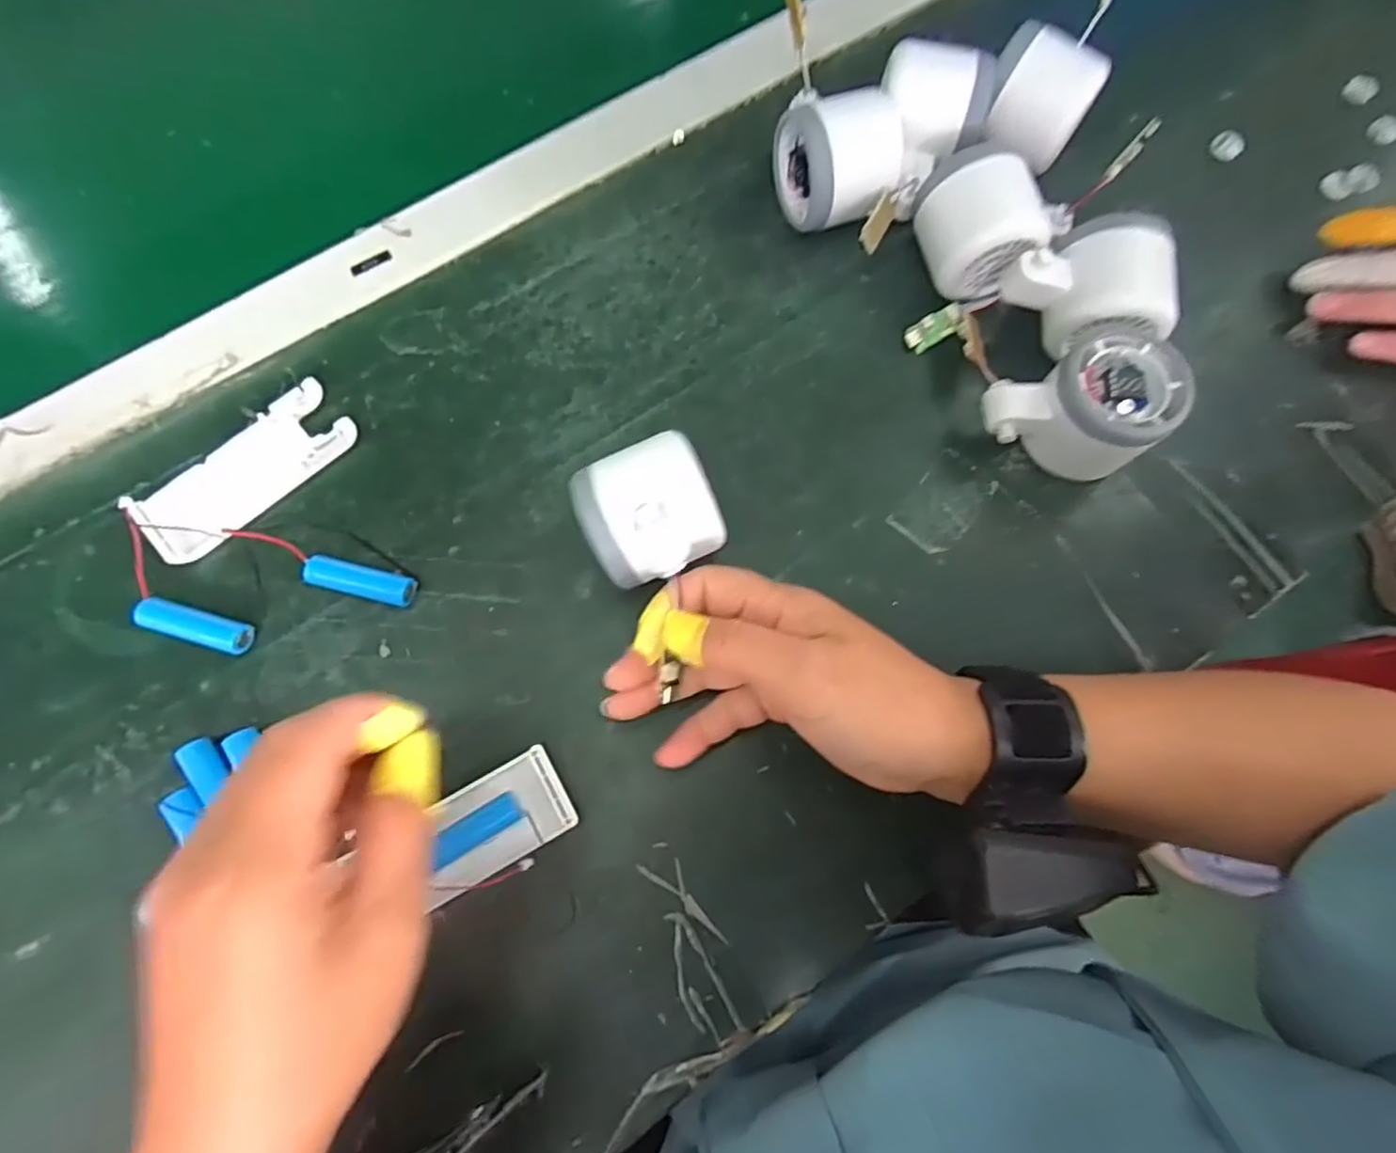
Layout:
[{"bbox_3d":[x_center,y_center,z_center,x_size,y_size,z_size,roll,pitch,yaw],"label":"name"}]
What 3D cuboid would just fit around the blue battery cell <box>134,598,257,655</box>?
[{"bbox_3d":[-0.235,0.023,0.315,0.048,0.013,0.015,15,76,3],"label":"blue battery cell"}]

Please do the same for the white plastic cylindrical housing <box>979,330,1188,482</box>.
[{"bbox_3d":[0.189,-0.080,0.336,0.079,0.059,0.063,-30,78,-8],"label":"white plastic cylindrical housing"}]

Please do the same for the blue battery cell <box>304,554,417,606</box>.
[{"bbox_3d":[-0.162,0.002,0.326,0.050,0.013,0.016,13,76,2],"label":"blue battery cell"}]

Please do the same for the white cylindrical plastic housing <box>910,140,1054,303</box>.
[{"bbox_3d":[0.149,-0.189,0.362,0.057,0.057,0.065,-15,76,-5],"label":"white cylindrical plastic housing"}]

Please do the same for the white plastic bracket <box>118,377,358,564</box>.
[{"bbox_3d":[-0.225,-0.053,0.338,0.105,0.010,0.041,-41,80,-10],"label":"white plastic bracket"}]

